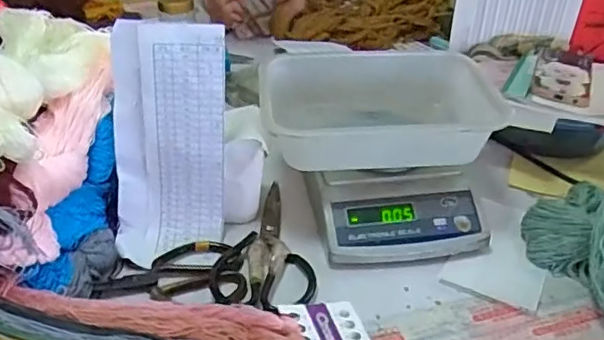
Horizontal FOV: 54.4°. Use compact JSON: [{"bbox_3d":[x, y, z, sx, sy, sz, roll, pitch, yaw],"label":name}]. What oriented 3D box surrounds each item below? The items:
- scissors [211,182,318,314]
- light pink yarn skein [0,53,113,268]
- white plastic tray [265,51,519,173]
[{"bbox_3d":[-0.030,0.080,0.676,0.108,0.012,0.191,7,38,7],"label":"scissors"},{"bbox_3d":[-0.256,-0.025,0.611,0.052,0.082,0.255,8,60,8],"label":"light pink yarn skein"},{"bbox_3d":[0.088,-0.074,0.737,0.270,0.092,0.163,-2,37,-4],"label":"white plastic tray"}]

